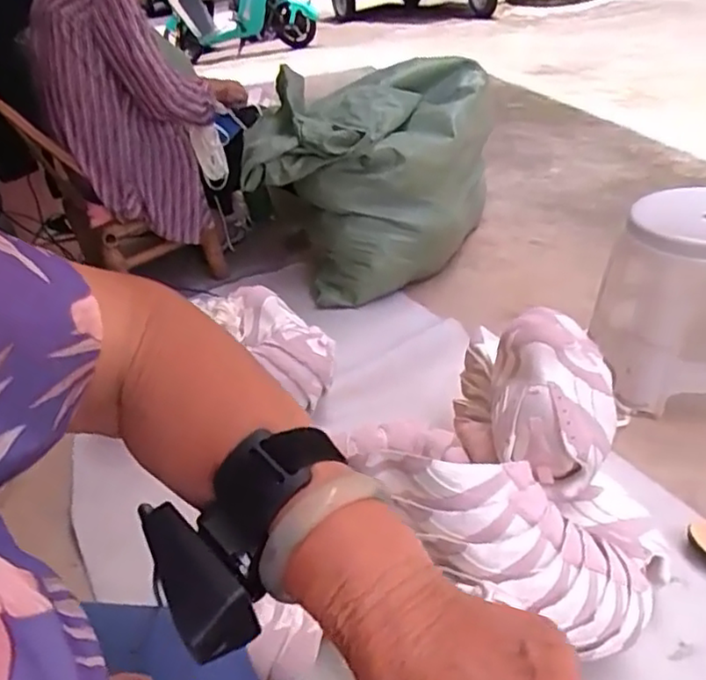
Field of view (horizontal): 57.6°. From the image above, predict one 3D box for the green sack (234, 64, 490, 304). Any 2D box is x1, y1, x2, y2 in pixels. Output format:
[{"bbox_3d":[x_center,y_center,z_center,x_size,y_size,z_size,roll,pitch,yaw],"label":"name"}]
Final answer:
[{"bbox_3d":[0.061,-0.391,1.552,0.475,0.412,0.469,1,36,18],"label":"green sack"}]

